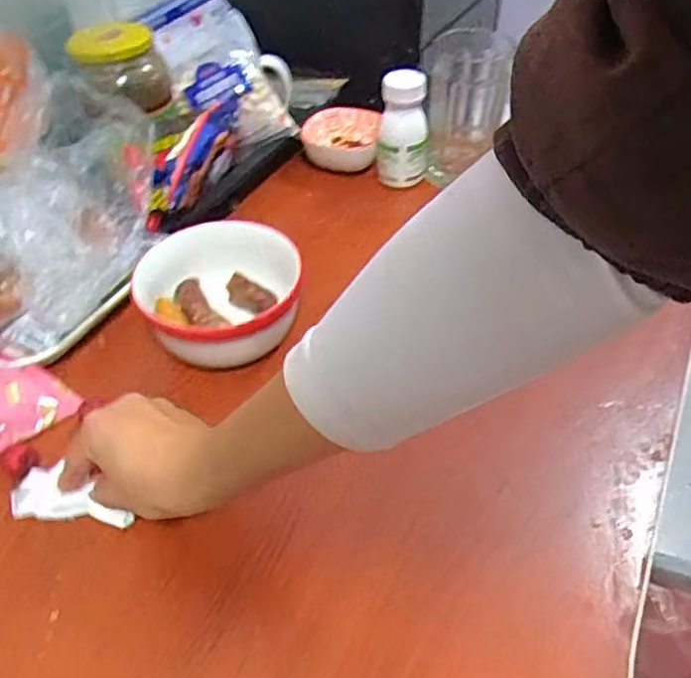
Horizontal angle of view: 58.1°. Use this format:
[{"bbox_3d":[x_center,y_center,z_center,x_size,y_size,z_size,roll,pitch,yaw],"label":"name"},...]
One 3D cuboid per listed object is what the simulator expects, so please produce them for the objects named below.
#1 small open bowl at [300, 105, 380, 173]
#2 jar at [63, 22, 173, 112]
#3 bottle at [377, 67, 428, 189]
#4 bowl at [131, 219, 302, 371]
[{"bbox_3d":[-0.006,-0.213,0.673,0.079,0.037,0.084,-1,46,1],"label":"small open bowl"},{"bbox_3d":[-0.191,-0.233,0.531,0.071,0.055,0.065,-1,46,1],"label":"jar"},{"bbox_3d":[0.057,-0.206,0.614,0.049,0.102,0.041,4,46,5],"label":"bottle"},{"bbox_3d":[-0.098,-0.029,0.475,0.111,0.058,0.122,1,48,-1],"label":"bowl"}]

